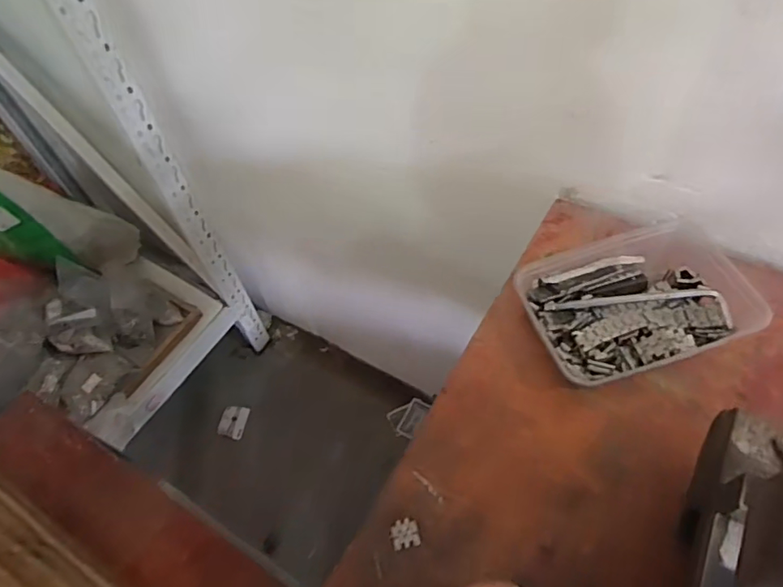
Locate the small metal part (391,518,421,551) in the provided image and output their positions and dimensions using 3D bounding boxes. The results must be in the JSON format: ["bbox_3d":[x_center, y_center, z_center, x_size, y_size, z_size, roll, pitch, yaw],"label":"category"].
[{"bbox_3d":[0.009,0.163,0.354,0.018,0.004,0.018,-11,56,-2],"label":"small metal part"}]

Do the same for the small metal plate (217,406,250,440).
[{"bbox_3d":[-0.359,0.291,1.185,0.058,0.005,0.070,18,61,-9],"label":"small metal plate"}]

